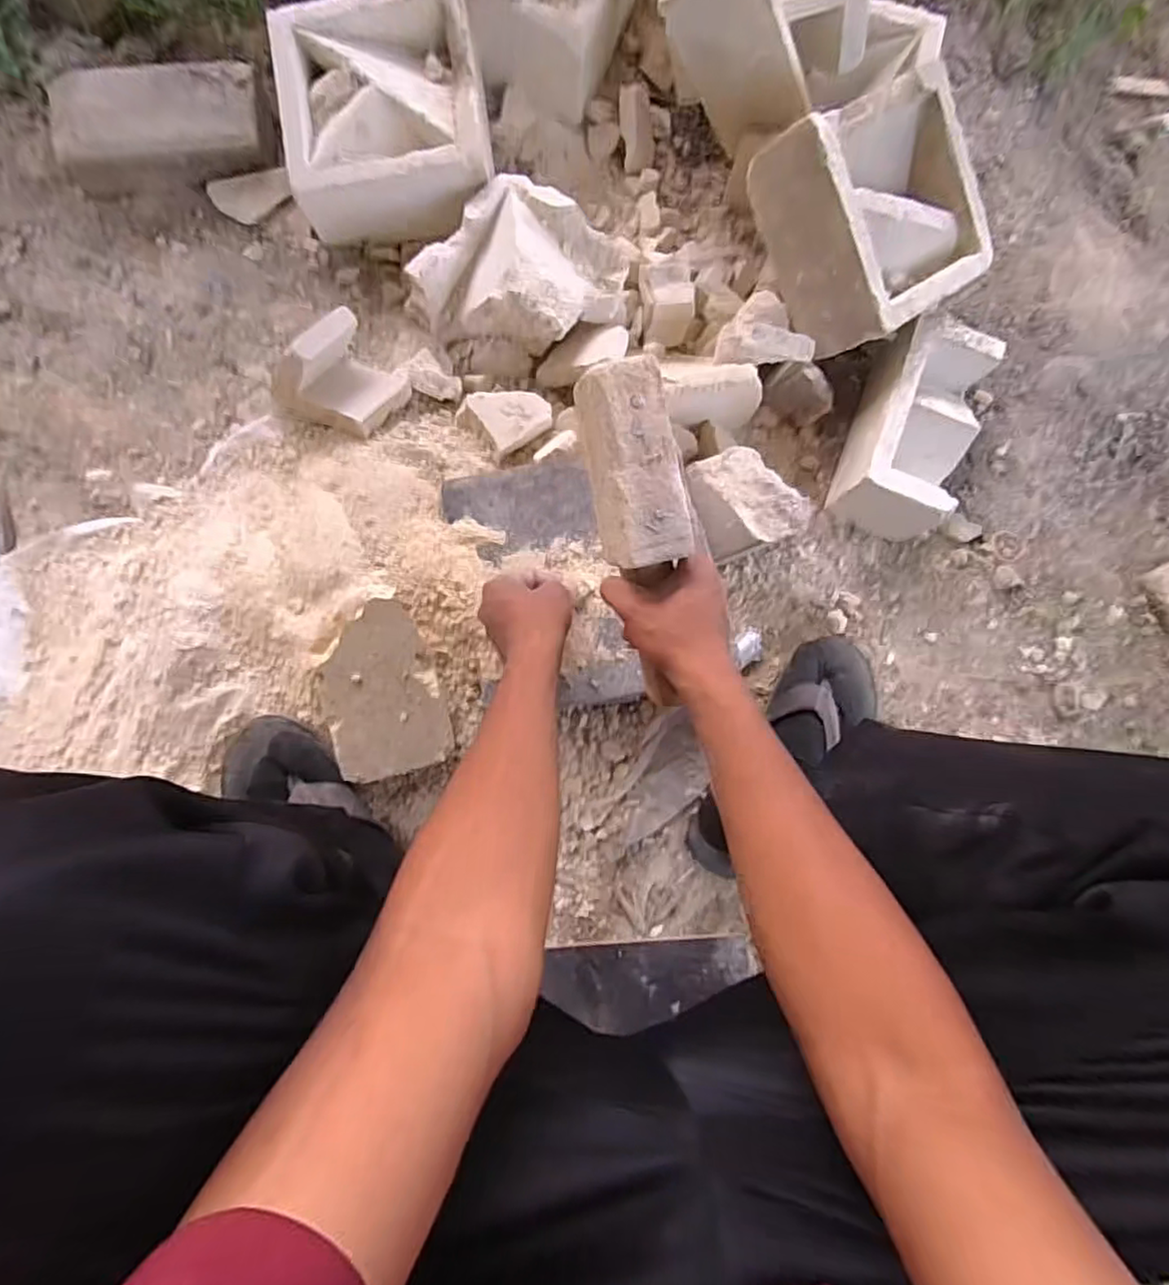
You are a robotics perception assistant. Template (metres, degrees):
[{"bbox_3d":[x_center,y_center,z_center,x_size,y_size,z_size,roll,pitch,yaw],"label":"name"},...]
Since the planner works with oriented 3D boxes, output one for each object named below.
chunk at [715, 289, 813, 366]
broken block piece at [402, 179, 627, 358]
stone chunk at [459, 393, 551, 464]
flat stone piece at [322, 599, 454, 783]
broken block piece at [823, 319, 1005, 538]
[{"bbox_3d":[0.186,-0.332,0.675,0.099,0.041,0.082,-4,83,-4],"label":"chunk"},{"bbox_3d":[-0.064,-0.393,0.696,0.218,0.085,0.148,11,82,-2],"label":"broken block piece"},{"bbox_3d":[-0.083,-0.238,0.695,0.084,0.045,0.072,-37,87,-7],"label":"stone chunk"},{"bbox_3d":[-0.181,0.044,0.574,0.098,0.017,0.147,-16,98,-5],"label":"flat stone piece"},{"bbox_3d":[0.352,-0.226,0.692,0.106,0.086,0.202,20,82,-1],"label":"broken block piece"}]

